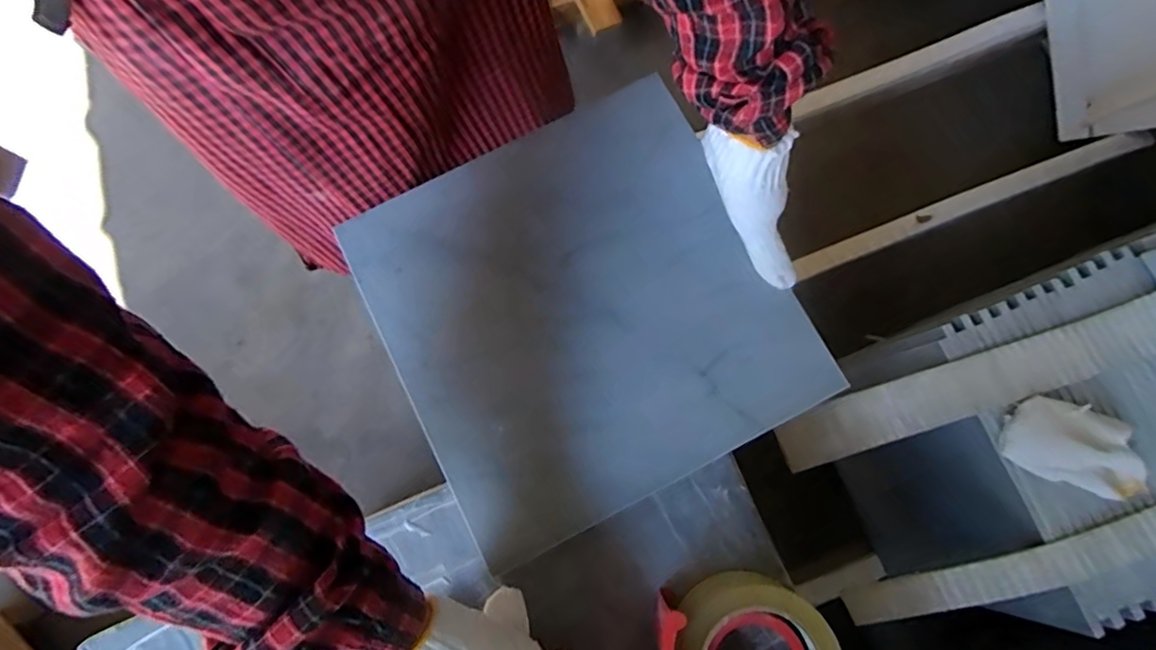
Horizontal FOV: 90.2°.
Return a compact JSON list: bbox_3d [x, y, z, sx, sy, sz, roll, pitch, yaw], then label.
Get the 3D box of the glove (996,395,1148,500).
[{"bbox_3d":[0.478,0.115,0.554,0.116,0.029,0.073,19,79,5],"label":"glove"}]

